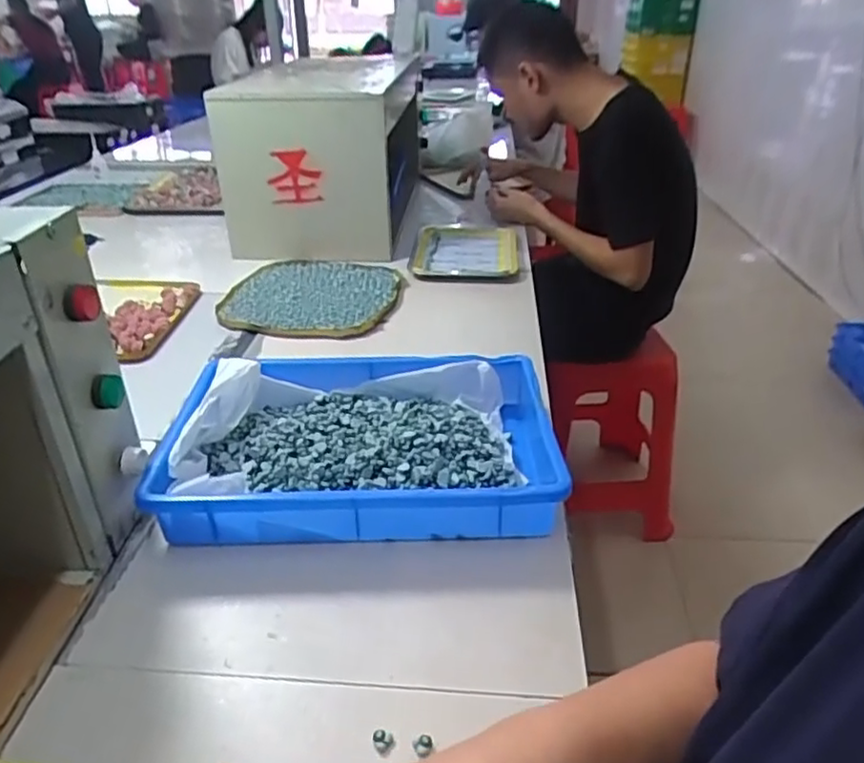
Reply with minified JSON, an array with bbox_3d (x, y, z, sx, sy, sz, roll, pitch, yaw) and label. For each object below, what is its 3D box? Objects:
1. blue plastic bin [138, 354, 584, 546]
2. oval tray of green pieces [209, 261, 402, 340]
[{"bbox_3d":[-0.065,0.061,0.657,0.357,0.073,0.239,1,30,-1],"label":"blue plastic bin"},{"bbox_3d":[-0.184,-0.133,1.016,0.252,0.018,0.251,6,29,7],"label":"oval tray of green pieces"}]

